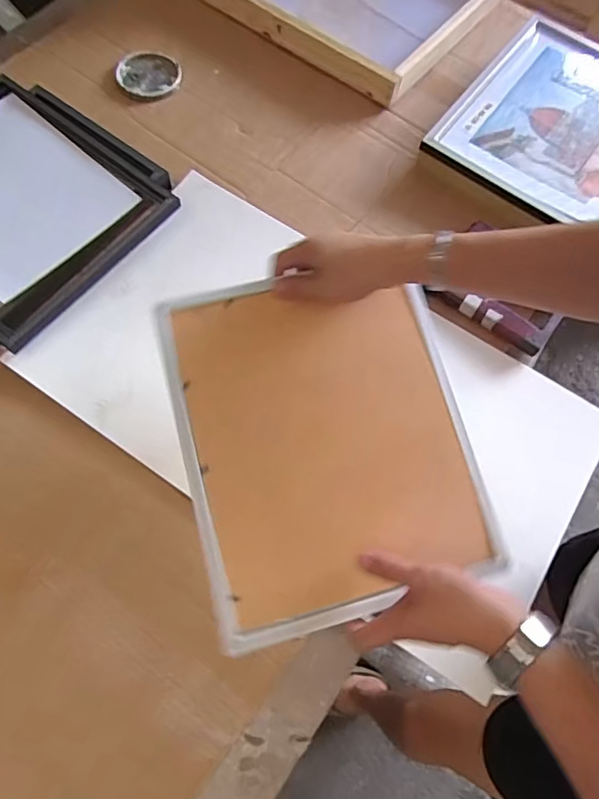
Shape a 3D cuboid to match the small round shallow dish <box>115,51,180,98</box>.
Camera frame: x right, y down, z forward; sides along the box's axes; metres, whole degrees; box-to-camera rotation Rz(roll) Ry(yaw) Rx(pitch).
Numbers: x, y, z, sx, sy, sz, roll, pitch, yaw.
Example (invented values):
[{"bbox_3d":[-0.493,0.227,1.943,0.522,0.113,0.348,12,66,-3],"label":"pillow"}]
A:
[{"bbox_3d":[-0.223,-0.483,0.762,0.091,0.009,0.083,1,70,-2],"label":"small round shallow dish"}]

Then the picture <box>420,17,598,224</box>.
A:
[{"bbox_3d":[0.383,-0.401,0.731,0.267,0.028,0.381,37,72,9],"label":"picture"}]

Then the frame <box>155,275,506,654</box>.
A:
[{"bbox_3d":[0.024,0.033,0.491,0.261,0.033,0.321,-14,80,-7],"label":"frame"}]

